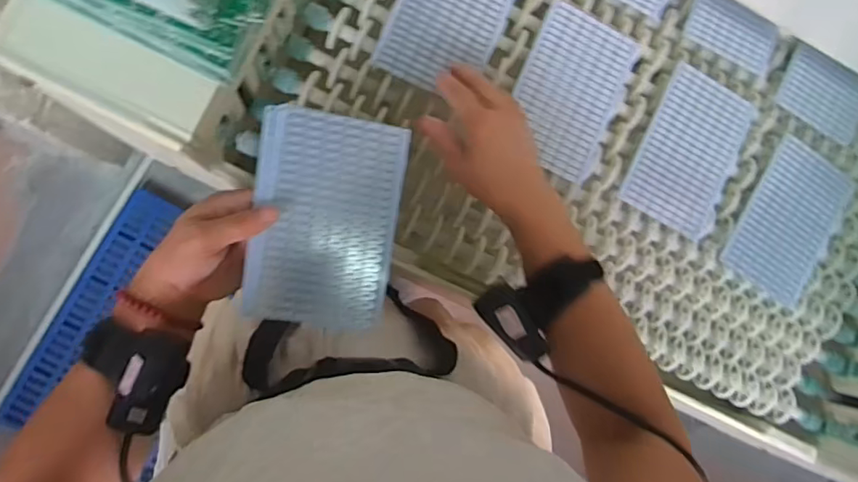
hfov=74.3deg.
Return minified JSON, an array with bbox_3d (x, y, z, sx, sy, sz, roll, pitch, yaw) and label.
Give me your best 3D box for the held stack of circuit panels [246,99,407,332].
[{"bbox_3d":[-0.081,-0.018,0.443,0.111,0.012,0.165,9,85,-8],"label":"held stack of circuit panels"}]

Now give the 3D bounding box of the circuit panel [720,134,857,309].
[{"bbox_3d":[0.390,-0.021,0.609,0.104,0.010,0.159,33,82,-8],"label":"circuit panel"}]

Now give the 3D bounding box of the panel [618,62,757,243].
[{"bbox_3d":[0.275,-0.094,0.594,0.104,0.009,0.161,26,83,-9],"label":"panel"}]

